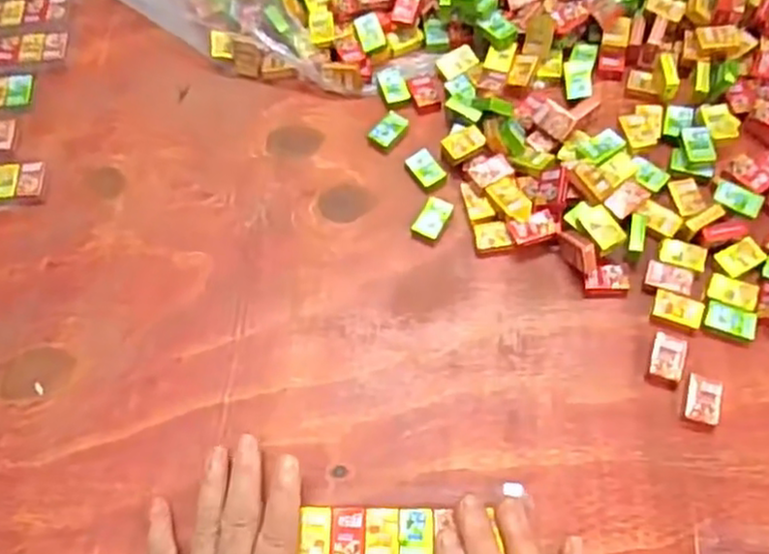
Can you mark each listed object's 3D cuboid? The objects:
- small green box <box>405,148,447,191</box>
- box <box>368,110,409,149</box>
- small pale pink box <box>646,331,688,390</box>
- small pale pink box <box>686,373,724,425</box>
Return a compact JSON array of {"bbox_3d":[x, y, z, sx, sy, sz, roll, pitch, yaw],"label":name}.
[{"bbox_3d":[0.026,-0.067,0.438,0.018,0.007,0.025,-32,66,-12],"label":"small green box"},{"bbox_3d":[0.003,-0.095,0.452,0.017,0.007,0.025,33,70,17],"label":"box"},{"bbox_3d":[0.151,0.044,0.373,0.016,0.006,0.029,19,66,12],"label":"small pale pink box"},{"bbox_3d":[0.166,0.064,0.365,0.017,0.004,0.025,16,66,11],"label":"small pale pink box"}]

